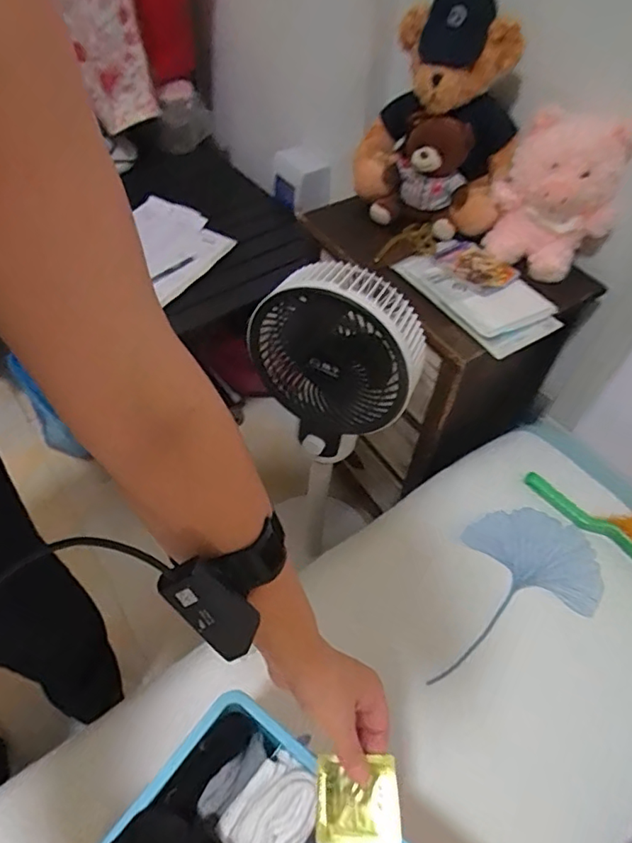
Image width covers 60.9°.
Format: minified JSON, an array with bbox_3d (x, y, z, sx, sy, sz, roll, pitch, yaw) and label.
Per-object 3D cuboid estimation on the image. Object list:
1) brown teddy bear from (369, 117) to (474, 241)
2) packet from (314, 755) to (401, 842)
[{"bbox_3d":[0.166,-0.379,0.820,0.133,0.140,0.103,22,55,14],"label":"brown teddy bear"},{"bbox_3d":[0.032,0.302,0.428,0.066,0.008,0.059,-4,54,9],"label":"packet"}]

